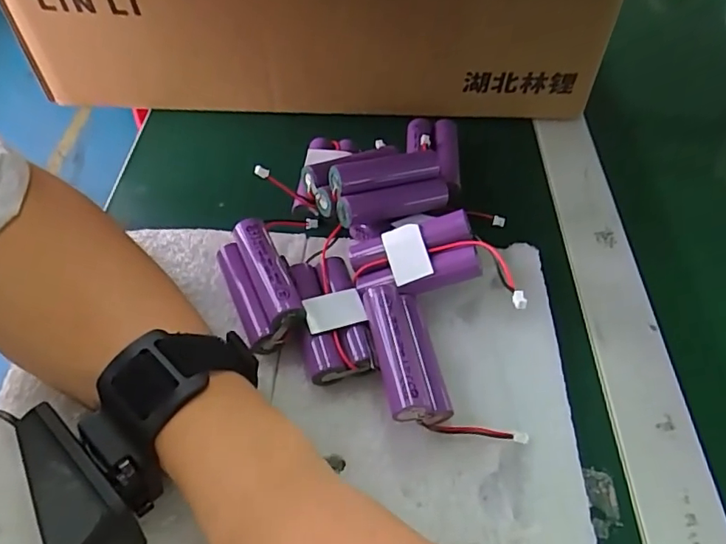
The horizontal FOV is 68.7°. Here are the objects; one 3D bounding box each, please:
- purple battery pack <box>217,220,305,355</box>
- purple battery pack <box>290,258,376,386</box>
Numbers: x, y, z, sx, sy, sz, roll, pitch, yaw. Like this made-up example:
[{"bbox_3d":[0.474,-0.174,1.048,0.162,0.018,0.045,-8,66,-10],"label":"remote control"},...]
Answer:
[{"bbox_3d":[-0.052,0.006,0.279,0.019,0.039,0.065,9,41,-42],"label":"purple battery pack"},{"bbox_3d":[-0.017,0.023,0.278,0.031,0.024,0.068,-9,54,-10],"label":"purple battery pack"}]

